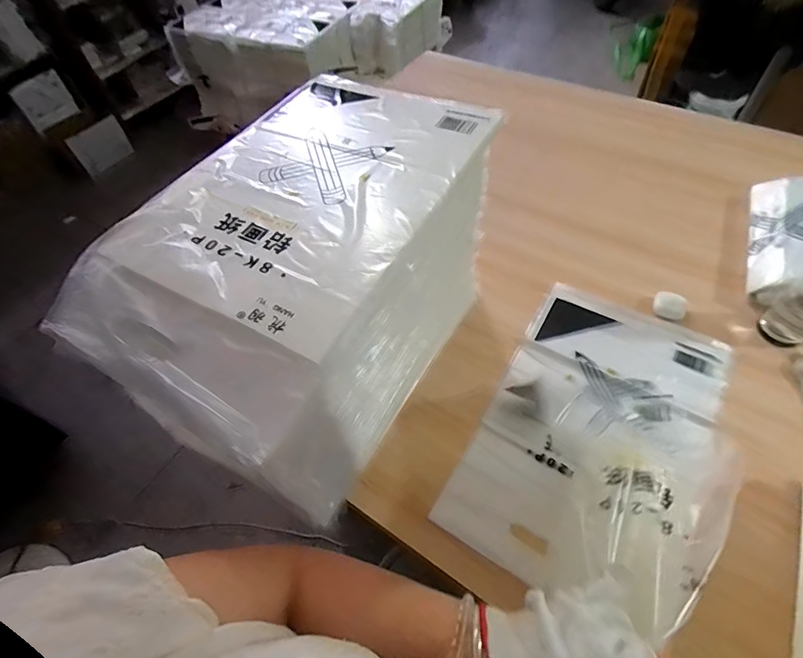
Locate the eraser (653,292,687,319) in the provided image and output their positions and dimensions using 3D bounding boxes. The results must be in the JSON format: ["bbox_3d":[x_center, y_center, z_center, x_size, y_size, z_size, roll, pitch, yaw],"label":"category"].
[{"bbox_3d":[0.448,-0.040,0.727,0.047,0.024,0.034,18,59,16],"label":"eraser"}]

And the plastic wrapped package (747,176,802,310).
[{"bbox_3d":[0.707,-0.152,0.771,0.177,0.073,0.309,11,57,12],"label":"plastic wrapped package"}]

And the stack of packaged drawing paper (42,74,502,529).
[{"bbox_3d":[-0.101,-0.051,0.565,0.267,0.309,0.446,23,61,19],"label":"stack of packaged drawing paper"}]

